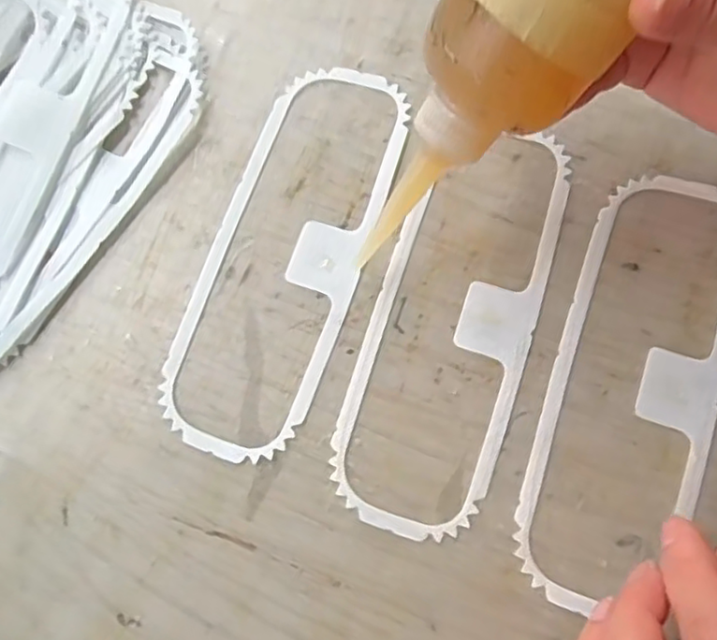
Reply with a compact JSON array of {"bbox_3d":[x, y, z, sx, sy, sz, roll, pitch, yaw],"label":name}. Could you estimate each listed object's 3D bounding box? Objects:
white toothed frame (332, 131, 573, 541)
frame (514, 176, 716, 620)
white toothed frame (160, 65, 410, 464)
[{"bbox_3d":[0.043,-0.002,0.277,0.069,0.004,0.189,18,77,6],"label":"white toothed frame"},{"bbox_3d":[0.119,0.025,0.267,0.068,0.004,0.193,18,77,6],"label":"frame"},{"bbox_3d":[-0.032,-0.033,0.288,0.068,0.004,0.193,18,77,6],"label":"white toothed frame"}]

